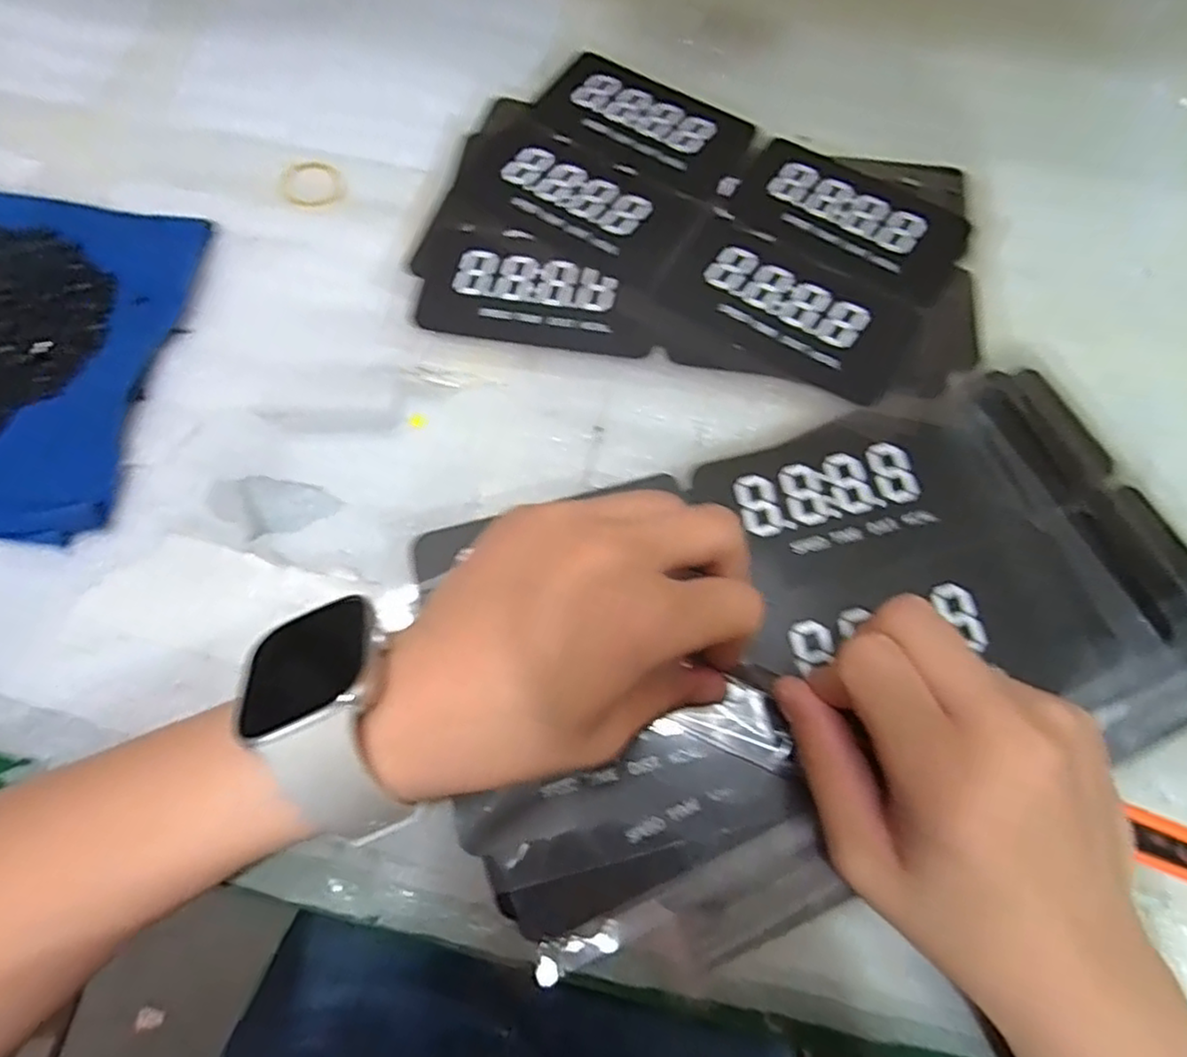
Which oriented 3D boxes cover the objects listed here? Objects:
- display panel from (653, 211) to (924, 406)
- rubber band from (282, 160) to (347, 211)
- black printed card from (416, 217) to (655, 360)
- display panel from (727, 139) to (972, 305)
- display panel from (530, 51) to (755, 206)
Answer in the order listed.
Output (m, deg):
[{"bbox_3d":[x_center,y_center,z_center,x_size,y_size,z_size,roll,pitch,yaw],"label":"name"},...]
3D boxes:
[{"bbox_3d":[0.087,-0.101,0.313,0.110,0.004,0.060,31,73,11],"label":"display panel"},{"bbox_3d":[-0.138,-0.170,0.341,0.029,0.004,0.032,-32,73,-10],"label":"rubber band"},{"bbox_3d":[-0.024,-0.112,0.321,0.106,0.005,0.061,6,70,3],"label":"black printed card"},{"bbox_3d":[0.122,-0.148,0.331,0.106,0.004,0.060,30,73,11],"label":"display panel"},{"bbox_3d":[0.026,-0.208,0.355,0.106,0.004,0.061,29,73,11],"label":"display panel"}]

